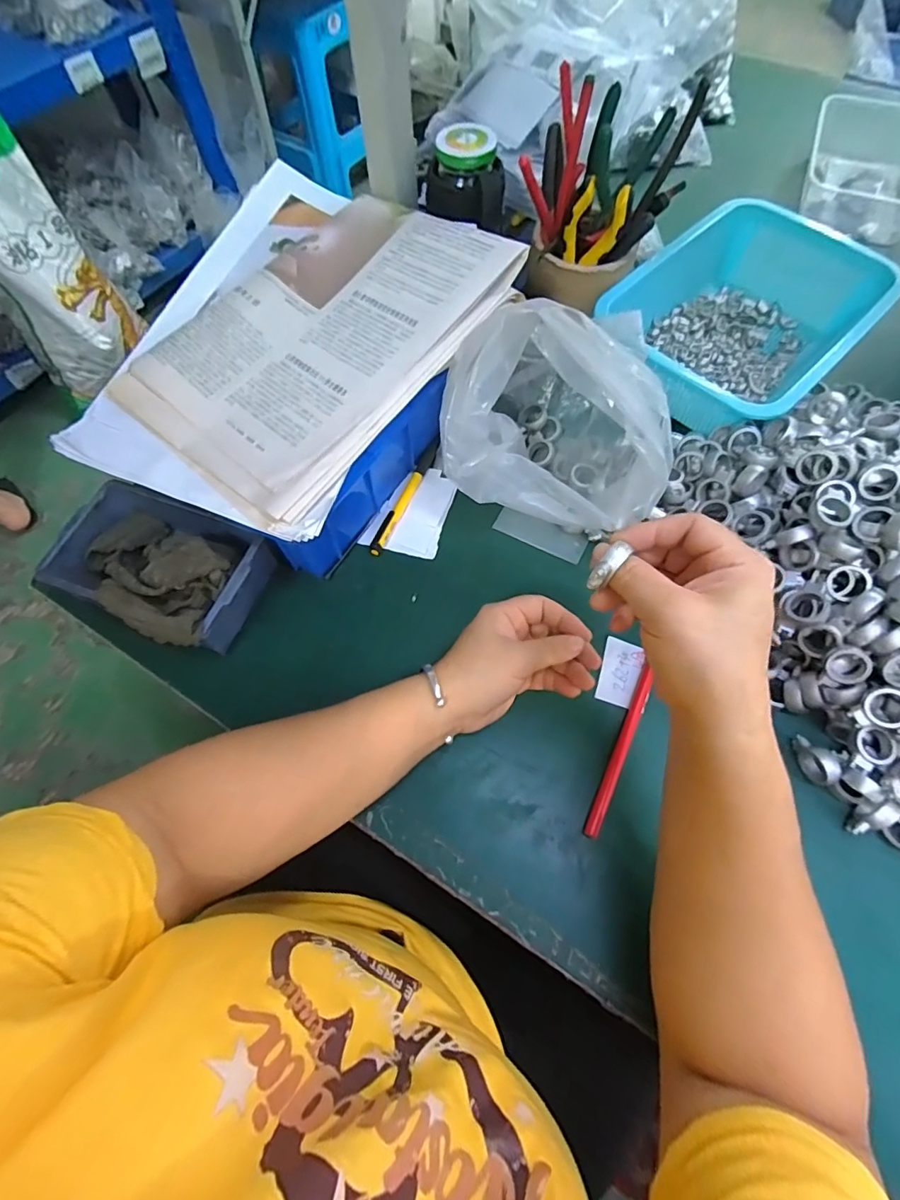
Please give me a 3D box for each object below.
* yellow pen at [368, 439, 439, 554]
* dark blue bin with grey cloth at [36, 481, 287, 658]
[{"bbox_3d":[-0.041,-0.094,0.449,0.012,0.012,0.125,22,68,11],"label":"yellow pen"},{"bbox_3d":[-0.225,-0.029,0.390,0.153,0.059,0.106,22,68,11],"label":"dark blue bin with grey cloth"}]

